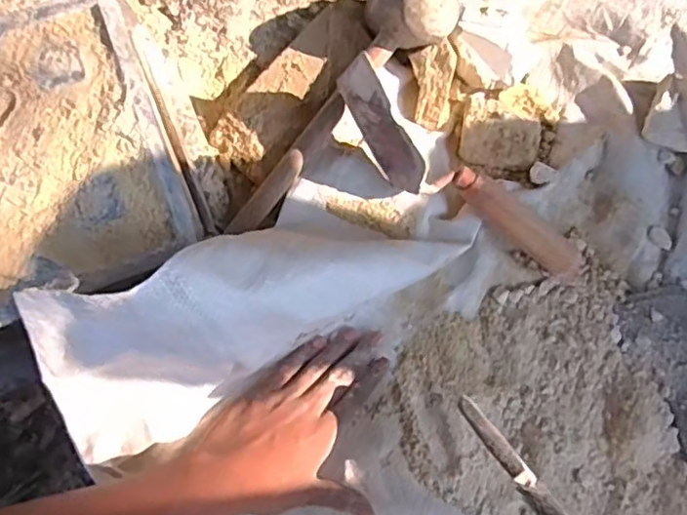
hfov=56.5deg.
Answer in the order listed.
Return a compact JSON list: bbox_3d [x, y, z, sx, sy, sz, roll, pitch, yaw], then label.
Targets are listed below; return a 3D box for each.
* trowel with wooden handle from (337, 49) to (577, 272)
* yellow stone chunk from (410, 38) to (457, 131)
[{"bbox_3d":[0.102,-0.065,0.557,0.269,0.071,0.064,35,80,-6],"label":"trowel with wooden handle"},{"bbox_3d":[0.084,-0.162,0.599,0.040,0.026,0.078,-1,119,1],"label":"yellow stone chunk"}]

